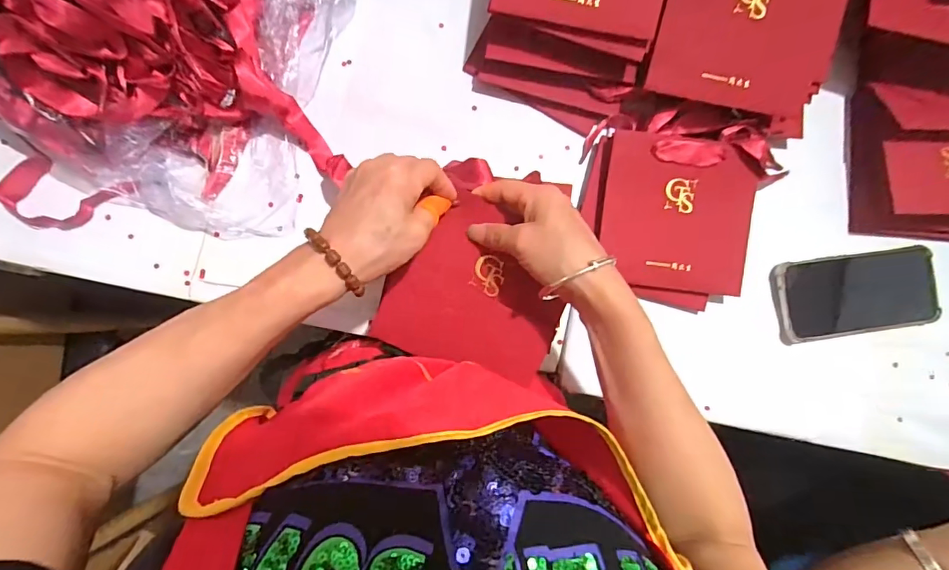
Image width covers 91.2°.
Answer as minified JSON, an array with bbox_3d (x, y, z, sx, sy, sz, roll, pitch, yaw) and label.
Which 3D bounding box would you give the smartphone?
[{"bbox_3d":[0.378,0.010,0.459,0.164,0.012,0.080,-7,88,-5],"label":"smartphone"}]

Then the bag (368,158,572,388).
[{"bbox_3d":[0.008,-0.013,0.369,0.139,0.020,0.155,17,86,-3],"label":"bag"}]

